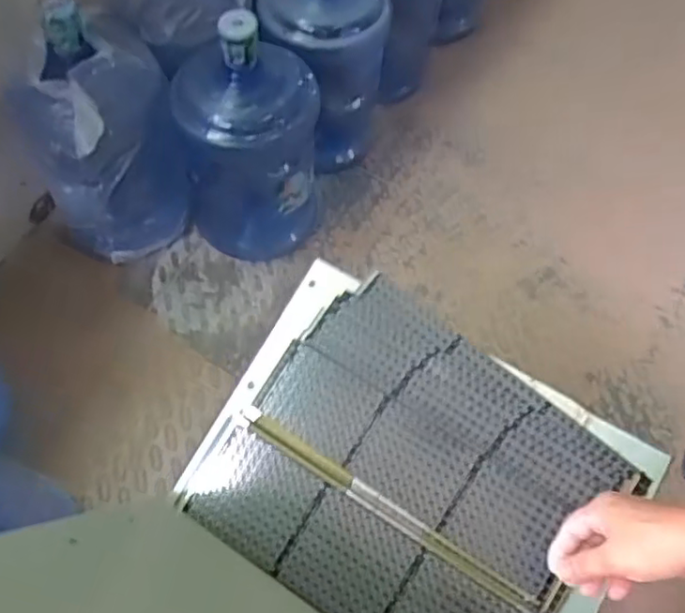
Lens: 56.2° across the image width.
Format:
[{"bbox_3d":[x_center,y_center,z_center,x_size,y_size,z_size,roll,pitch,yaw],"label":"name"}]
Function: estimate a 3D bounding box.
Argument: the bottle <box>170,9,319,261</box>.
[{"bbox_3d":[-0.177,-0.319,1.224,0.250,0.478,0.256,-1,59,-2],"label":"bottle"}]

